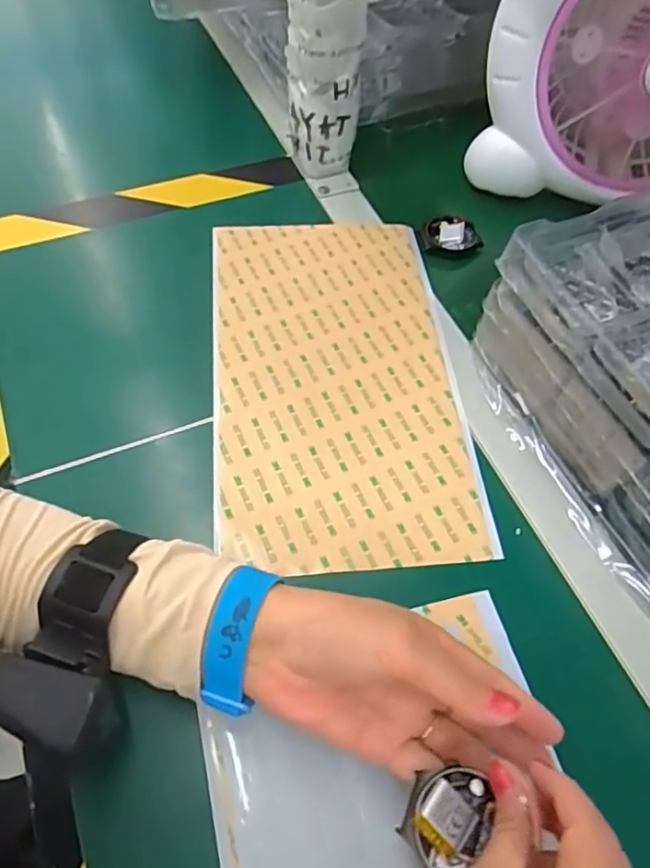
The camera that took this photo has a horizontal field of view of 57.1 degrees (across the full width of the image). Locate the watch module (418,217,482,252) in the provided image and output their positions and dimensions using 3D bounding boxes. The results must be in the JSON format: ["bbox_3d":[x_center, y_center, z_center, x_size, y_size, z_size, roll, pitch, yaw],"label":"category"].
[{"bbox_3d":[0.106,-0.168,0.507,0.052,0.012,0.035,9,58,2],"label":"watch module"}]

